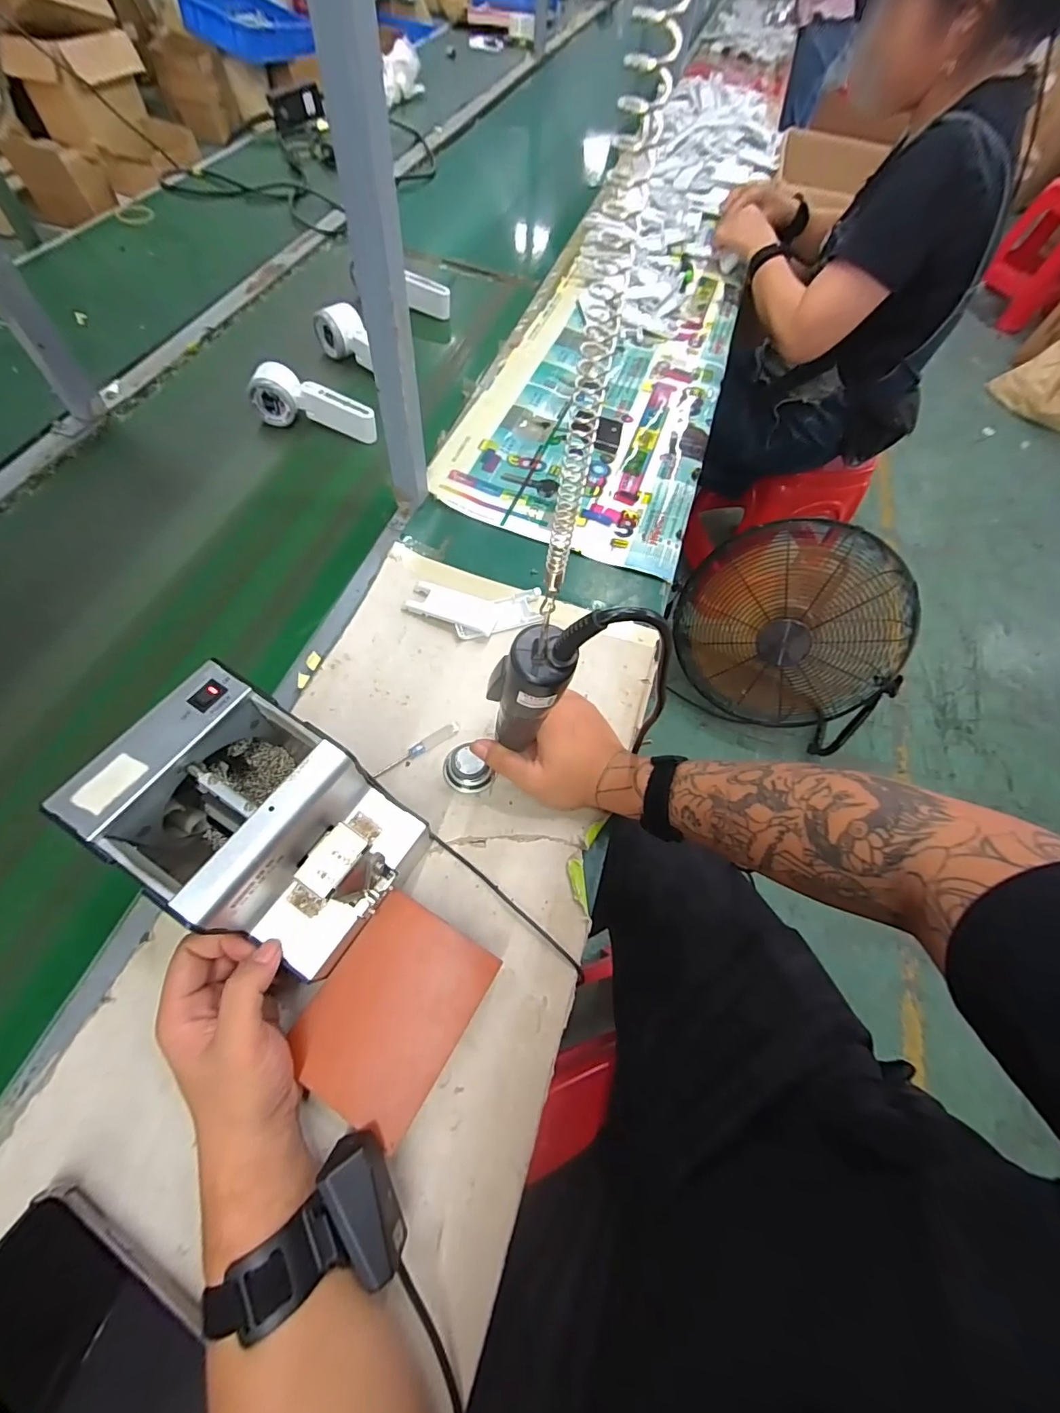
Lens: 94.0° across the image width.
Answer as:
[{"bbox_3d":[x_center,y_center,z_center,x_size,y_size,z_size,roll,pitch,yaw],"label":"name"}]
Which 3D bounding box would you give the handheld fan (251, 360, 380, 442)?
[{"bbox_3d":[-0.289,-0.414,0.678,0.163,0.056,0.057,12,61,2],"label":"handheld fan"}]

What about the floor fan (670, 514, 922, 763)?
[{"bbox_3d":[0.637,-0.151,1.256,0.558,0.499,0.267,39,67,15],"label":"floor fan"}]

